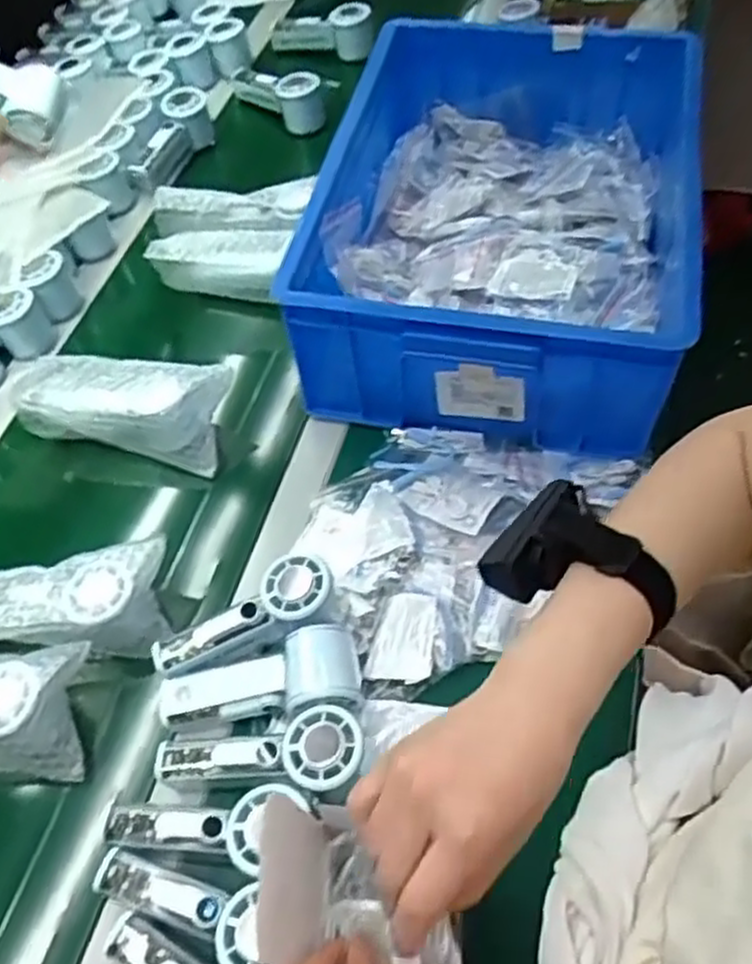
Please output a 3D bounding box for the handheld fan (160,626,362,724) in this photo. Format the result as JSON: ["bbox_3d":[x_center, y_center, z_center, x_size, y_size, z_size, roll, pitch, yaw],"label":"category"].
[{"bbox_3d":[-0.090,0.157,0.619,0.151,0.044,0.062,-15,54,14],"label":"handheld fan"}]

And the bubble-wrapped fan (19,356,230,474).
[{"bbox_3d":[-0.242,-0.075,0.787,0.197,0.070,0.087,10,57,11],"label":"bubble-wrapped fan"}]

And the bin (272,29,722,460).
[{"bbox_3d":[0.144,-0.263,0.813,0.381,0.162,0.470,10,57,12],"label":"bin"}]

